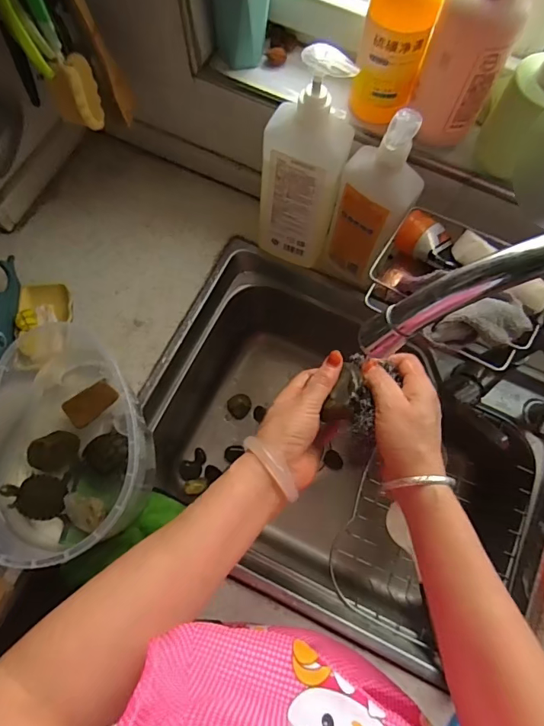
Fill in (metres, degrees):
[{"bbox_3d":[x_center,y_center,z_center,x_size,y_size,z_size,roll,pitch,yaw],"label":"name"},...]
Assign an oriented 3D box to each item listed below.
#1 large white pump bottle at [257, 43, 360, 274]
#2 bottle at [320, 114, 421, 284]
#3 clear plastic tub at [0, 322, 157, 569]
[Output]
[{"bbox_3d":[0.035,-0.220,0.546,0.093,0.289,0.063,17,73,3],"label":"large white pump bottle"},{"bbox_3d":[0.119,-0.186,0.543,0.088,0.252,0.056,36,75,9],"label":"bottle"},{"bbox_3d":[-0.243,0.075,0.532,0.193,0.108,0.286,-1,73,-2],"label":"clear plastic tub"}]

